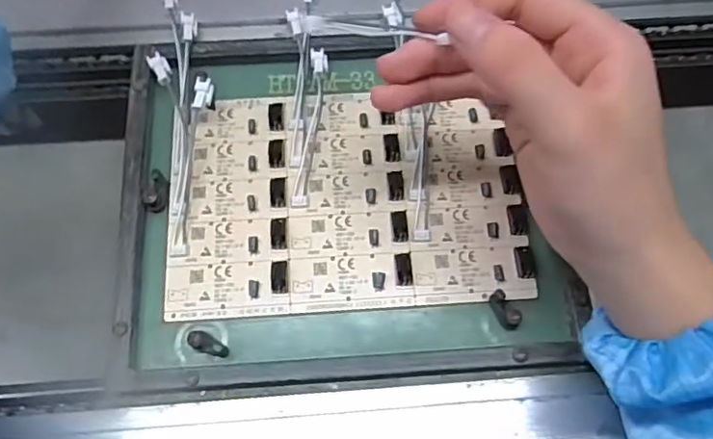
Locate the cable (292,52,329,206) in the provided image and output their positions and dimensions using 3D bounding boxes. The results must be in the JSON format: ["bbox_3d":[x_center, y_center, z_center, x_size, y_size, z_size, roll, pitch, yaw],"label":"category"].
[{"bbox_3d":[-0.026,-0.054,0.329,0.011,0.012,0.096,5,69,2],"label":"cable"}]

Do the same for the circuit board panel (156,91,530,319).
[{"bbox_3d":[-0.005,-0.013,0.319,0.190,0.009,0.126,-3,69,-1],"label":"circuit board panel"}]

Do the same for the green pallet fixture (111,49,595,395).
[{"bbox_3d":[-0.009,-0.008,0.313,0.229,0.014,0.185,-4,69,-1],"label":"green pallet fixture"}]

